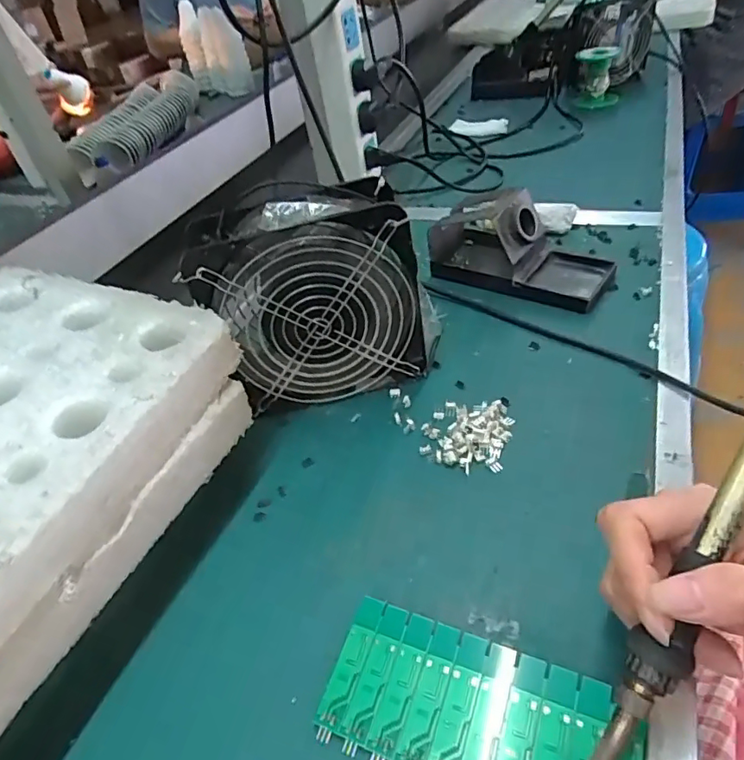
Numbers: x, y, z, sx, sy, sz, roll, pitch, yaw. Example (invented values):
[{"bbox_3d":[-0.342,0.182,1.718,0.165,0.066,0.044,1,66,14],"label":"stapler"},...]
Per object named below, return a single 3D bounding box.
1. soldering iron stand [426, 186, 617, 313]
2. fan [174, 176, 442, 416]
[{"bbox_3d":[0.138,-0.130,0.490,0.160,0.070,0.087,21,50,31],"label":"soldering iron stand"},{"bbox_3d":[-0.038,-0.060,0.393,0.160,0.150,0.058,-12,41,-2],"label":"fan"}]

